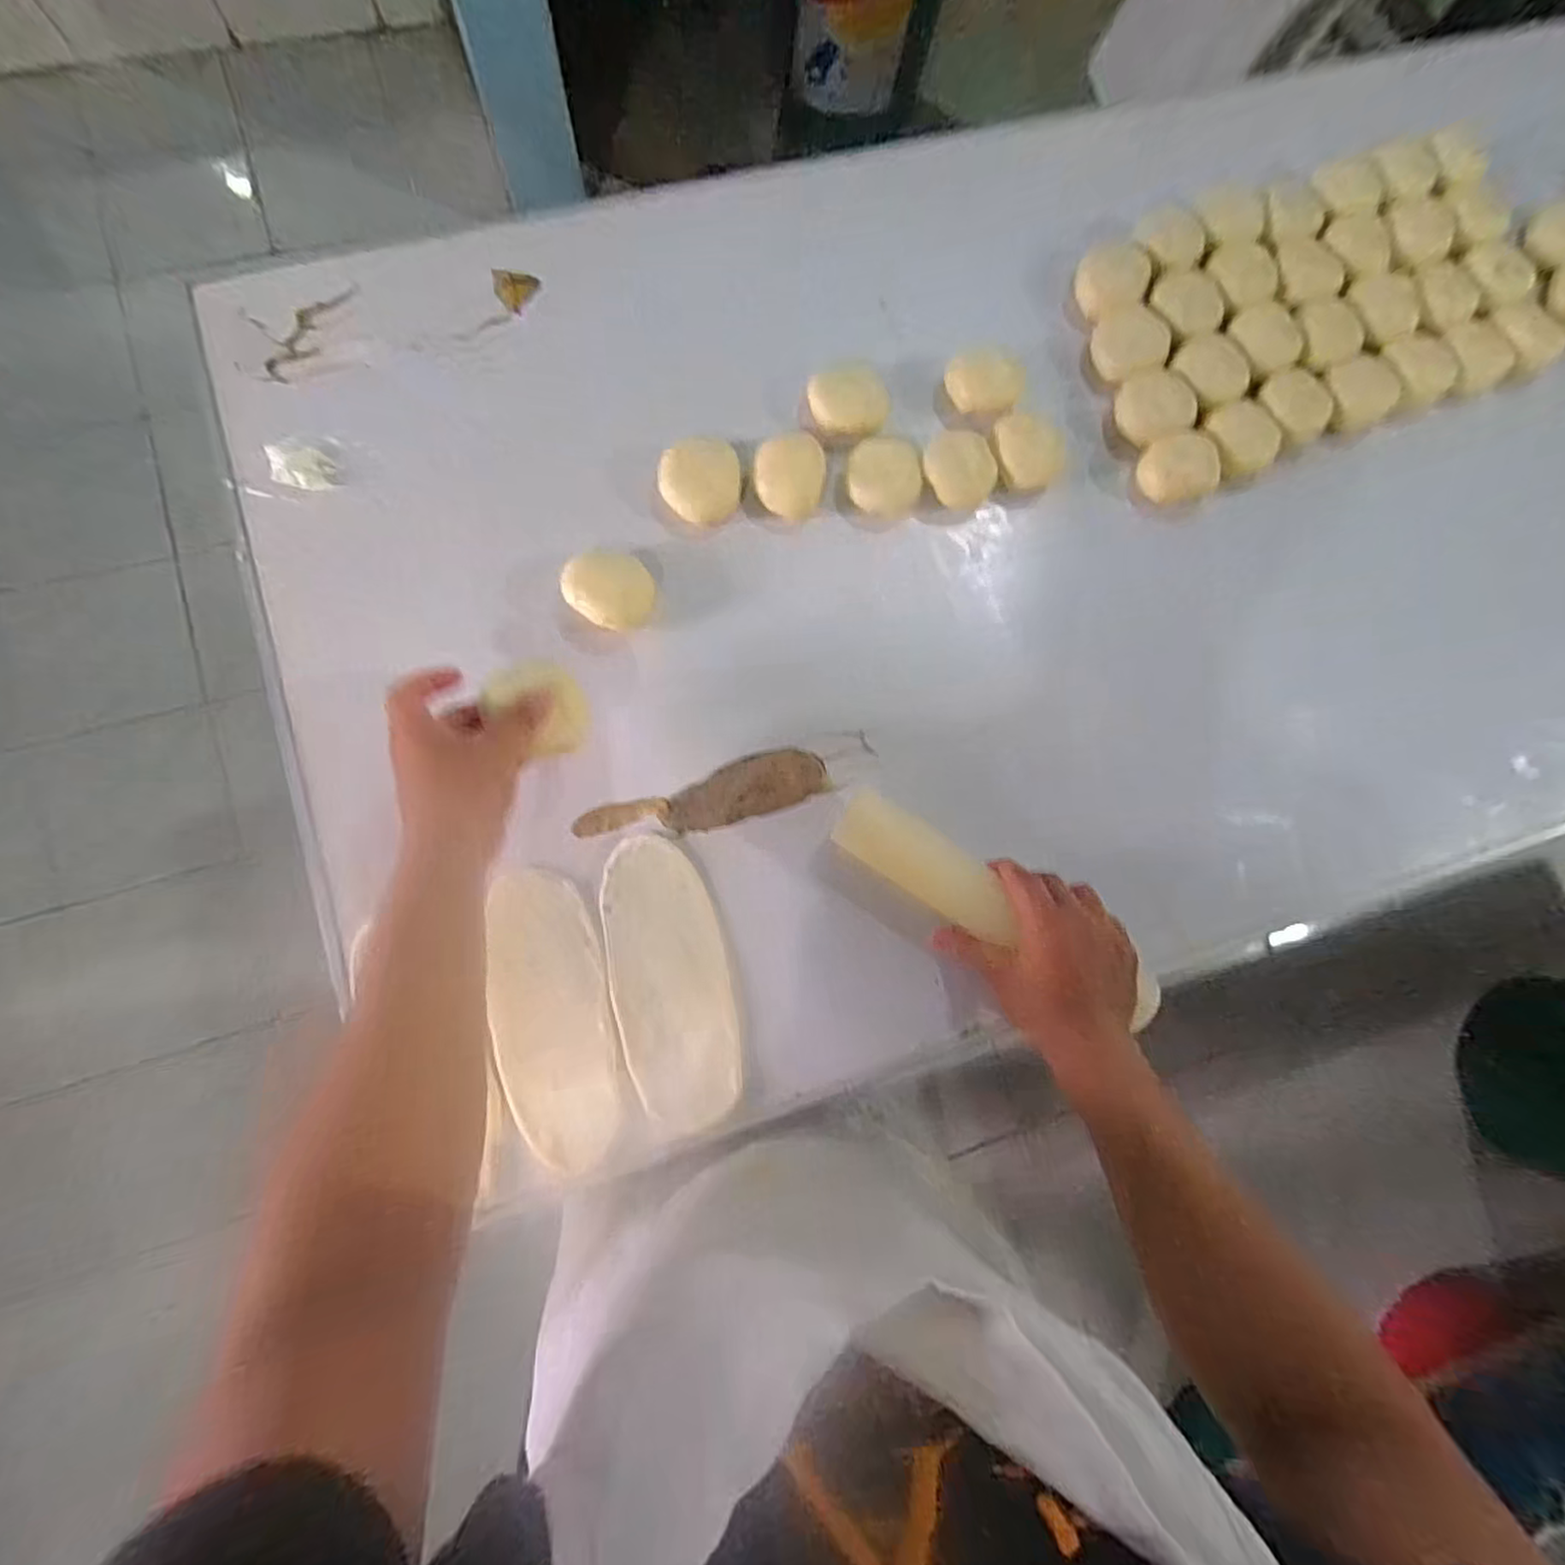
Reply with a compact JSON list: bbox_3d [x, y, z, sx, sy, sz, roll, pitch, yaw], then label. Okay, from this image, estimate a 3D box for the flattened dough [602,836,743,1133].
[{"bbox_3d":[-0.084,0.147,0.505,0.086,0.014,0.207,-10,83,-7],"label":"flattened dough"}]

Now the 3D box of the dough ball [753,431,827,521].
[{"bbox_3d":[0.006,-0.259,0.558,0.057,0.031,0.062,1,82,-6],"label":"dough ball"}]

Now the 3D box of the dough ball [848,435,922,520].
[{"bbox_3d":[0.087,-0.258,0.573,0.060,0.031,0.058,1,82,-6],"label":"dough ball"}]

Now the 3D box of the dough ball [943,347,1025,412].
[{"bbox_3d":[0.181,-0.361,0.602,0.074,0.032,0.053,-15,84,-8],"label":"dough ball"}]

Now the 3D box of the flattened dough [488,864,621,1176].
[{"bbox_3d":[-0.169,0.171,0.493,0.080,0.009,0.209,-9,83,-7],"label":"flattened dough"}]

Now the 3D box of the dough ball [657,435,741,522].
[{"bbox_3d":[-0.064,-0.248,0.552,0.065,0.024,0.062,1,82,-6],"label":"dough ball"}]

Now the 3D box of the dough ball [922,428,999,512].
[{"bbox_3d":[0.152,-0.266,0.578,0.061,0.032,0.053,41,80,1],"label":"dough ball"}]

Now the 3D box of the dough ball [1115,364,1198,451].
[{"bbox_3d":[0.334,-0.337,0.604,0.063,0.025,0.066,1,82,-6],"label":"dough ball"}]

